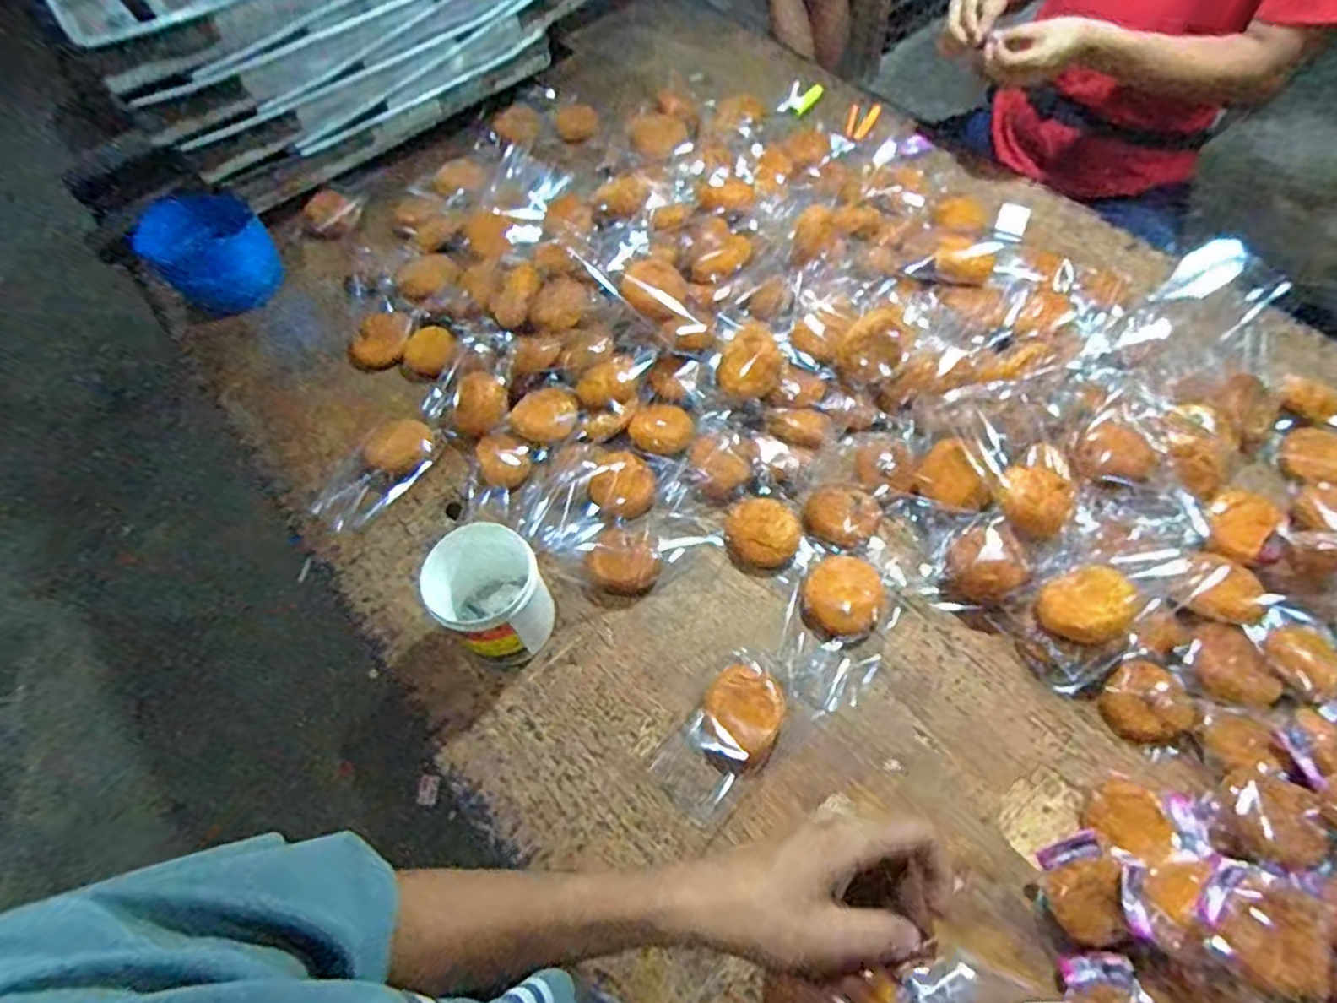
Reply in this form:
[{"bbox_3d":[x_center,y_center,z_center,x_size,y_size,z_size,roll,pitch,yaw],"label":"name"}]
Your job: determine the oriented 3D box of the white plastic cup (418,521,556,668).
[{"bbox_3d":[-0.185,0.102,0.700,0.101,0.130,0.109,-1,61,2],"label":"white plastic cup"}]

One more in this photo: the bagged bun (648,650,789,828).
[{"bbox_3d":[0.057,0.231,0.666,0.089,0.035,0.157,36,68,21],"label":"bagged bun"}]

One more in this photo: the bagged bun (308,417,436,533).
[{"bbox_3d":[-0.368,-0.038,0.846,0.114,0.036,0.172,19,63,13],"label":"bagged bun"}]

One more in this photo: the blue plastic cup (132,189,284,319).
[{"bbox_3d":[-0.684,-0.375,1.010,0.154,0.130,0.145,-1,61,2],"label":"blue plastic cup"}]

